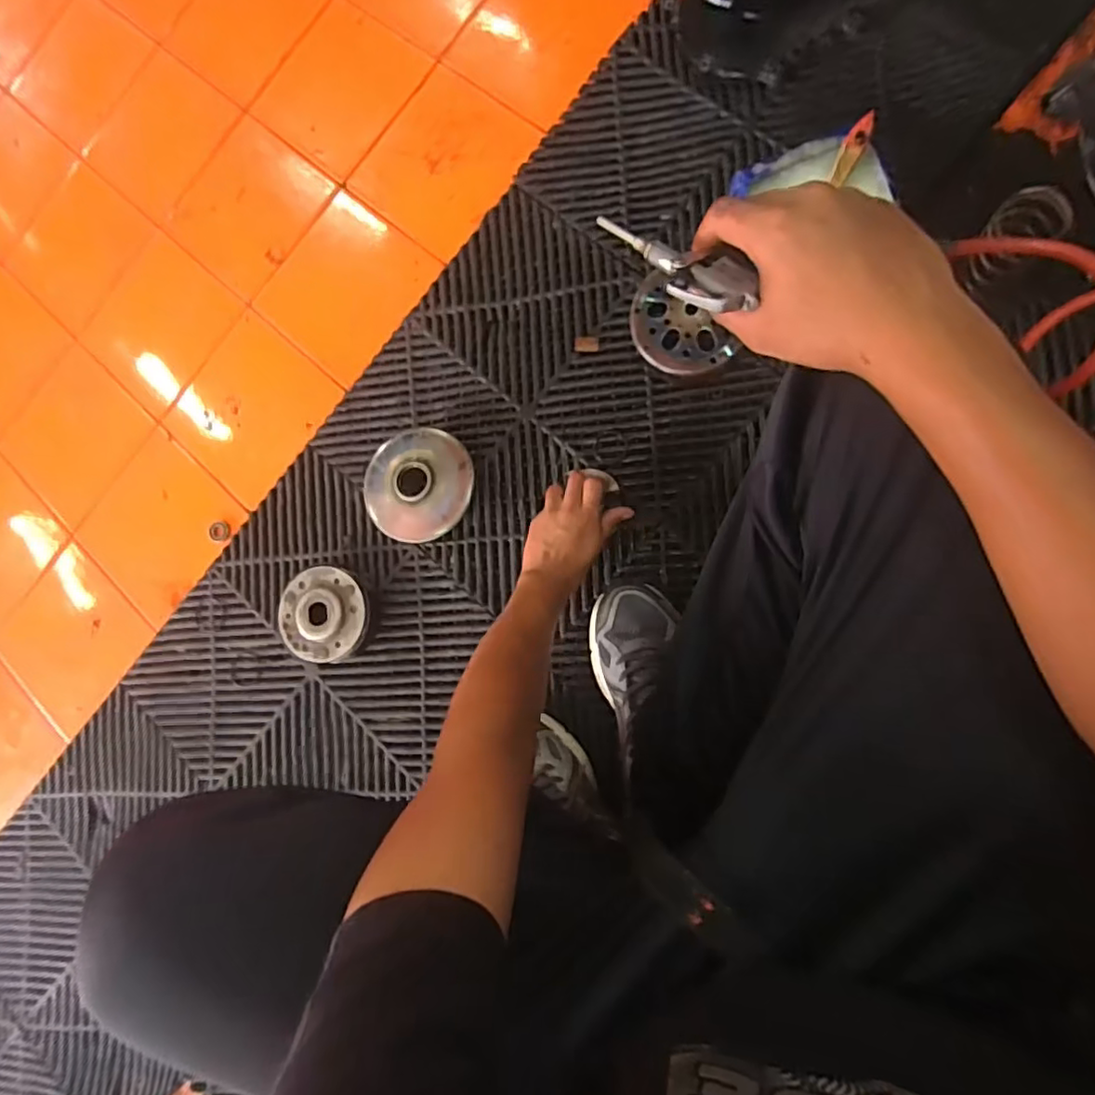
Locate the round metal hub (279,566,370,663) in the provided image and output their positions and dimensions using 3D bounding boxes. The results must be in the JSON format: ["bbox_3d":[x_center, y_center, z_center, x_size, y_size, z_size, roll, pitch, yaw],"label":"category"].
[{"bbox_3d":[-0.263,0.079,0.733,0.111,0.034,0.109,-1,86,9],"label":"round metal hub"}]

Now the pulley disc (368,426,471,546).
[{"bbox_3d":[-0.154,-0.076,0.735,0.133,0.044,0.133,-1,86,9],"label":"pulley disc"}]

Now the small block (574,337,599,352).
[{"bbox_3d":[0.047,-0.242,0.731,0.028,0.004,0.019,3,87,9],"label":"small block"}]

